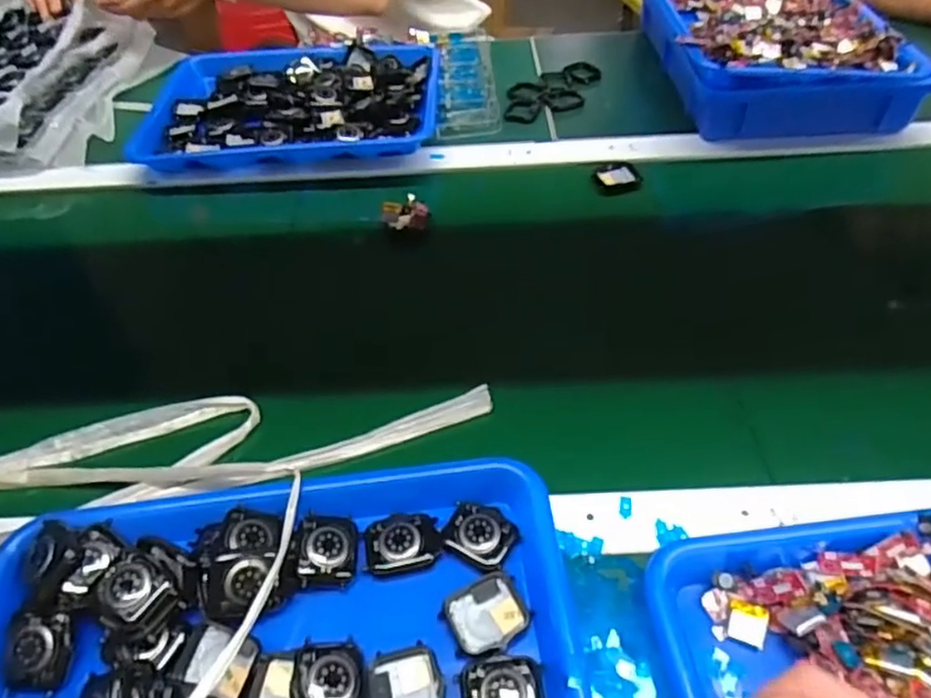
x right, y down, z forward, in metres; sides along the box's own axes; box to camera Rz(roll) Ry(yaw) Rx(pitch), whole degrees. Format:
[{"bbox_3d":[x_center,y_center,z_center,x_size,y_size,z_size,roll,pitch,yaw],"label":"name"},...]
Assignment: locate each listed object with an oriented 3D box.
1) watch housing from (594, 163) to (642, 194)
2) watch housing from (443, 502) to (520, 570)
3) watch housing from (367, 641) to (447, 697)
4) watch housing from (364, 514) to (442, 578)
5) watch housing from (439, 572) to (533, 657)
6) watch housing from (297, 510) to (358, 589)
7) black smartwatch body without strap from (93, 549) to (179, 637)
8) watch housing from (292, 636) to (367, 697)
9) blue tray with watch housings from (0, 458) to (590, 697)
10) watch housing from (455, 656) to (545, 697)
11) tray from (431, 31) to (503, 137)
[{"bbox_3d":[0.157,-0.179,0.683,0.042,0.015,0.034,-7,48,-3],"label":"watch housing"},{"bbox_3d":[0.009,0.114,0.407,0.043,0.005,0.035,21,53,21],"label":"watch housing"},{"bbox_3d":[-0.031,0.183,0.347,0.039,0.006,0.045,-12,49,-7],"label":"watch housing"},{"bbox_3d":[-0.039,0.118,0.406,0.046,0.008,0.036,-5,48,-1],"label":"watch housing"},{"bbox_3d":[0.012,0.153,0.380,0.046,0.007,0.040,-25,51,-18],"label":"watch housing"},{"bbox_3d":[-0.084,0.123,0.403,0.036,0.009,0.043,11,56,-16],"label":"watch housing"},{"bbox_3d":[-0.188,0.138,0.373,0.046,0.014,0.037,30,56,27],"label":"black smartwatch body without strap"},{"bbox_3d":[-0.071,0.178,0.346,0.037,0.018,0.045,5,56,-16],"label":"watch housing"},{"bbox_3d":[-0.103,0.184,0.339,0.327,0.049,0.251,-7,48,-3],"label":"blue tray with watch housings"},{"bbox_3d":[0.020,0.181,0.342,0.045,0.005,0.037,-5,48,-1],"label":"watch housing"},{"bbox_3d":[0.001,-0.354,0.844,0.075,0.015,0.290,-2,48,1],"label":"tray"}]

